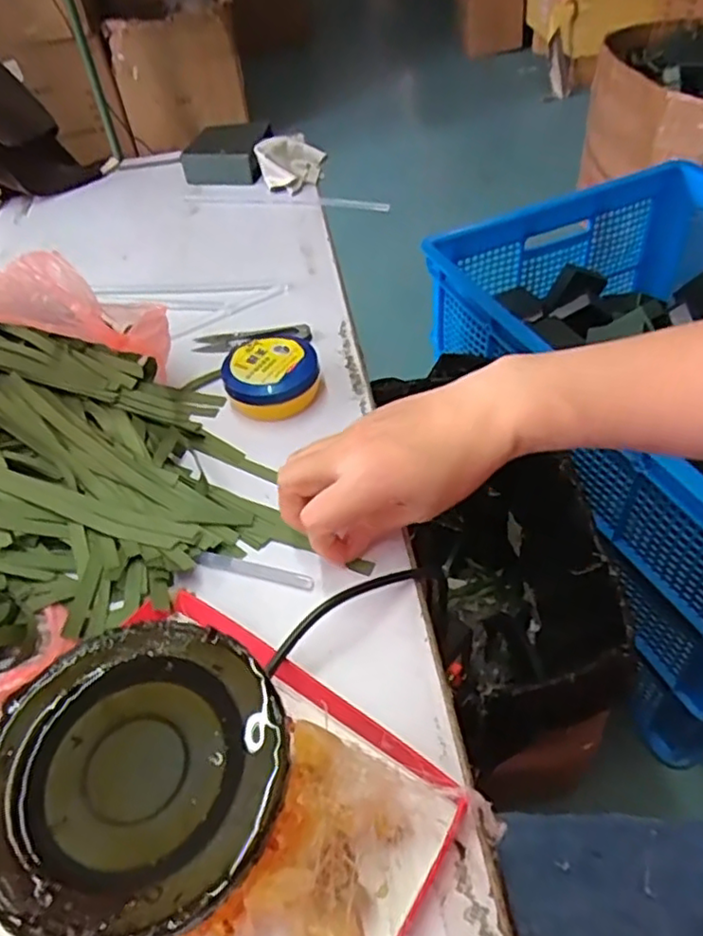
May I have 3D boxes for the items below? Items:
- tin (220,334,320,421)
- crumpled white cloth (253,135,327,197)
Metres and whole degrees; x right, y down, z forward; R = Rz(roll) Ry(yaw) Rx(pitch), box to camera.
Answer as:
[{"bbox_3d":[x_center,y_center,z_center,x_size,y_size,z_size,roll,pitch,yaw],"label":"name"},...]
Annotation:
[{"bbox_3d":[-0.061,-0.069,0.497,0.072,0.035,0.069,-13,47,-5],"label":"tin"},{"bbox_3d":[-0.071,-0.359,0.762,0.077,0.042,0.071,-9,46,-2],"label":"crumpled white cloth"}]

